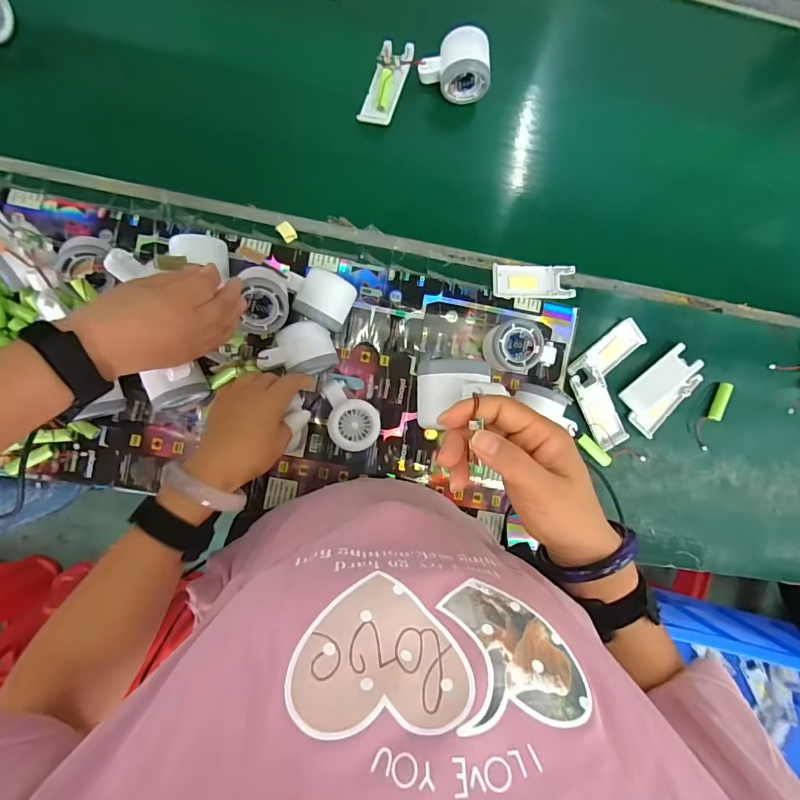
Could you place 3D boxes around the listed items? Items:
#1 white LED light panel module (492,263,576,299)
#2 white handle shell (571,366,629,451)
[{"bbox_3d":[0.166,-0.148,0.533,0.103,0.012,0.041,0,89,-6],"label":"white LED light panel module"},{"bbox_3d":[0.251,0.011,0.535,0.047,0.015,0.101,-24,91,-6],"label":"white handle shell"}]

